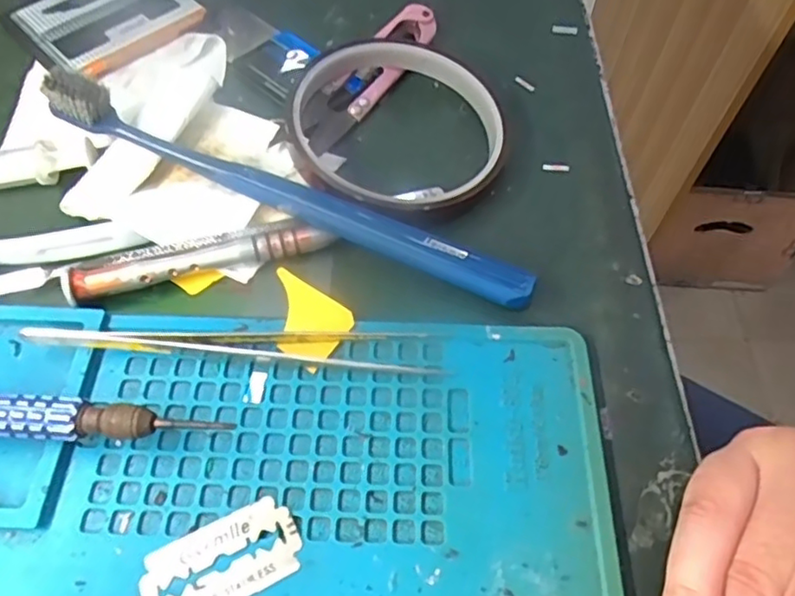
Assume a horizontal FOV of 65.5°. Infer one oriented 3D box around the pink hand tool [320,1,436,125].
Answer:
[{"bbox_3d":[-0.007,-0.105,0.271,0.020,0.013,0.068,28,62,14],"label":"pink hand tool"}]

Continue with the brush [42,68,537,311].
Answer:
[{"bbox_3d":[-0.039,-0.039,0.217,0.182,0.031,0.013,21,60,10],"label":"brush"}]

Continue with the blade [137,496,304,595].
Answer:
[{"bbox_3d":[-0.048,0.072,0.168,0.043,0.004,0.023,-23,62,-15],"label":"blade"}]

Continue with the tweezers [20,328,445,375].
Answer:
[{"bbox_3d":[-0.051,0.015,0.198,0.126,0.011,0.014,1,59,-1],"label":"tweezers"}]

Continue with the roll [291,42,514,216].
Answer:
[{"bbox_3d":[0.001,-0.067,0.242,0.083,0.022,0.084,1,59,-2],"label":"roll"}]

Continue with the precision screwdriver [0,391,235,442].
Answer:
[{"bbox_3d":[-0.110,0.033,0.182,0.119,0.017,0.019,2,59,-1],"label":"precision screwdriver"}]

